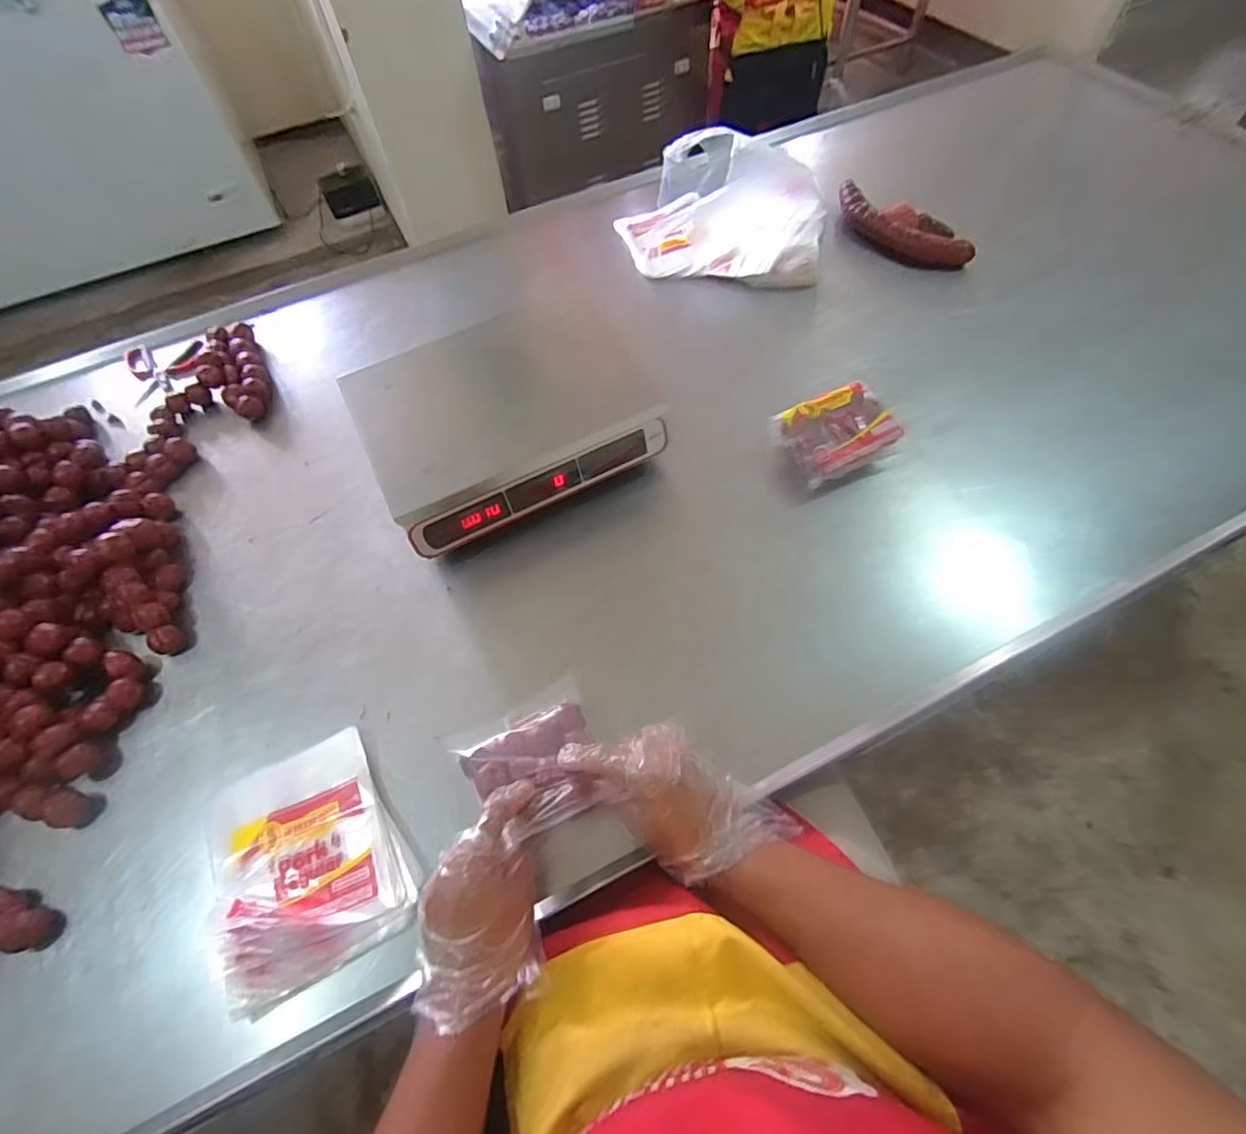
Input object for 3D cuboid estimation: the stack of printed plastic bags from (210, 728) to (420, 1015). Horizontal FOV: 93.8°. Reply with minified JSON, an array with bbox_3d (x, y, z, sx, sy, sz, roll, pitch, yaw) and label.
[{"bbox_3d":[-0.307,0.273,0.558,0.169,0.046,0.205,-27,62,-11],"label":"stack of printed plastic bags"}]

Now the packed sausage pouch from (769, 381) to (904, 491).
[{"bbox_3d":[0.276,-0.171,0.756,0.139,0.058,0.107,-25,62,-10],"label":"packed sausage pouch"}]

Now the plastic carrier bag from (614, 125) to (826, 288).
[{"bbox_3d":[0.158,-0.614,0.971,0.341,0.135,0.267,4,61,6],"label":"plastic carrier bag"}]

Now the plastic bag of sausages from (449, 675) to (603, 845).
[{"bbox_3d":[-0.087,0.198,0.590,0.138,0.039,0.129,-22,52,-14],"label":"plastic bag of sausages"}]

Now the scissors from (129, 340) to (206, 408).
[{"bbox_3d":[-0.734,-0.318,0.937,0.137,0.027,0.118,-11,62,7],"label":"scissors"}]

